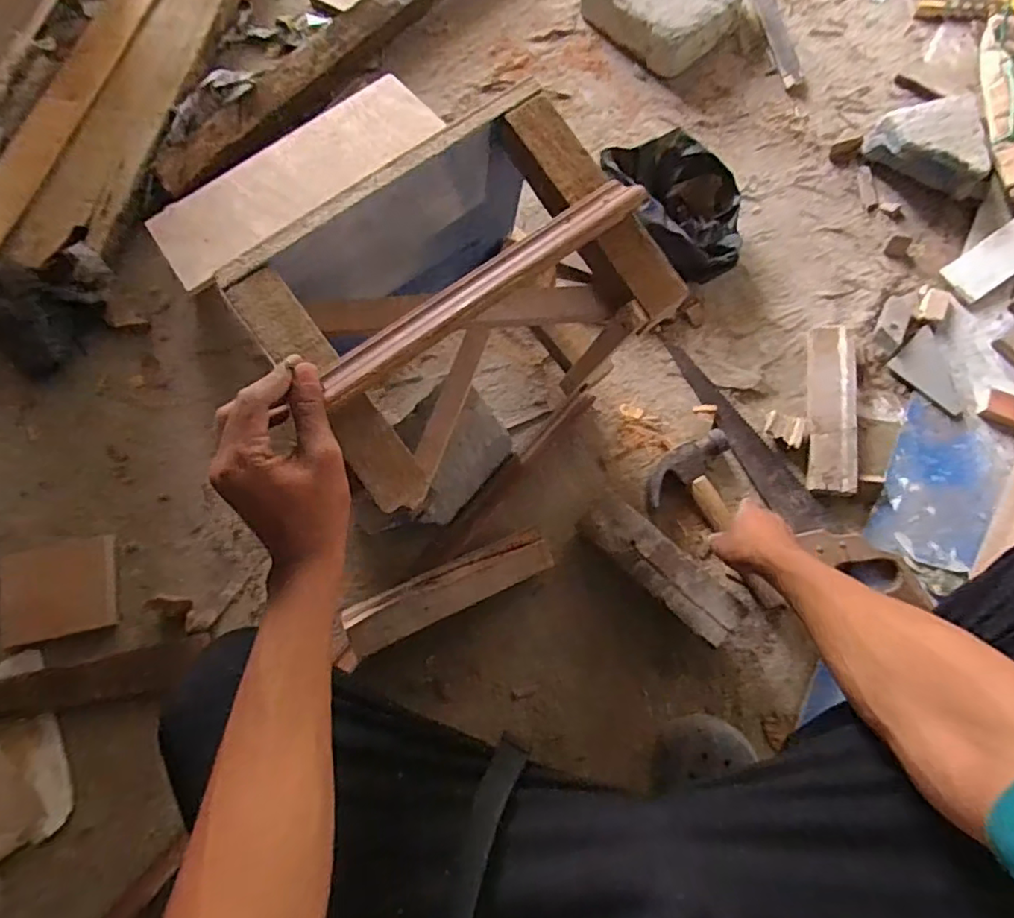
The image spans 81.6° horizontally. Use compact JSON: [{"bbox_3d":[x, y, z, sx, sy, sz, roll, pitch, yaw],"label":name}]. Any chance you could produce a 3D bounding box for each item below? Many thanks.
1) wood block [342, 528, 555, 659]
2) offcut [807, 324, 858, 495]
[{"bbox_3d":[-0.063,0.145,0.661,0.235,0.041,0.058,-22,74,-17],"label":"wood block"},{"bbox_3d":[0.402,-0.064,0.735,0.051,0.036,0.218,5,74,3],"label":"offcut"}]

